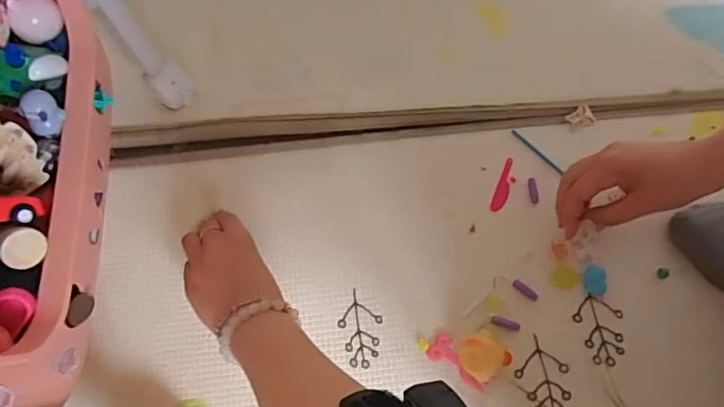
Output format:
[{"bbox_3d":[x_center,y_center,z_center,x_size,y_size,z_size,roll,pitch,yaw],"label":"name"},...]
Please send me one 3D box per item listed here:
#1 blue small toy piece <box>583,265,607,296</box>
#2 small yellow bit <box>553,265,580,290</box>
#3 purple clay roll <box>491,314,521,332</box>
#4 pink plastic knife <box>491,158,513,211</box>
[{"bbox_3d":[0.209,0.069,0.485,0.022,0.004,0.026,7,71,2],"label":"blue small toy piece"},{"bbox_3d":[0.183,0.066,0.487,0.024,0.004,0.021,5,71,1],"label":"small yellow bit"},{"bbox_3d":[0.125,0.104,0.472,0.026,0.004,0.009,17,72,5],"label":"purple clay roll"},{"bbox_3d":[0.136,-0.018,0.515,0.013,0.004,0.054,22,72,7],"label":"pink plastic knife"}]

